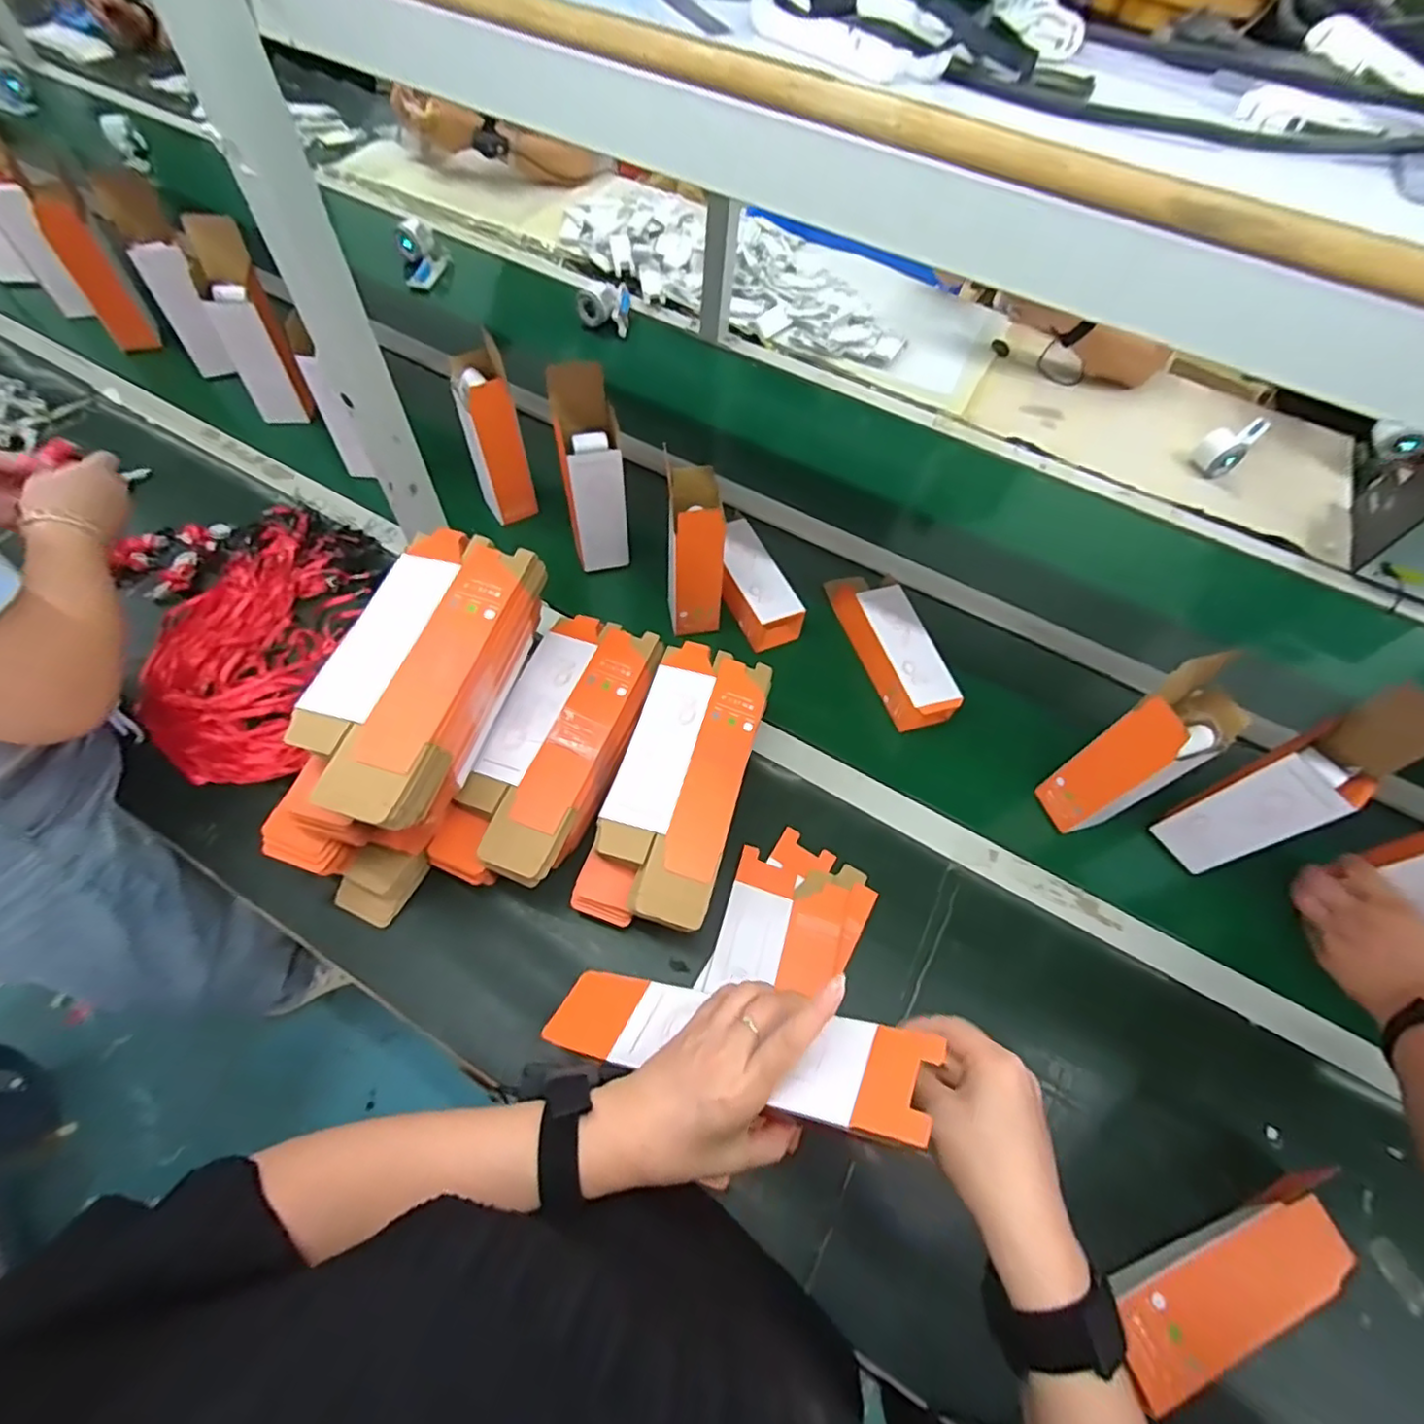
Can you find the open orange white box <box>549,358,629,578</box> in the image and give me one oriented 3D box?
[{"bbox_3d":[-0.145,-0.288,0.759,0.079,0.218,0.088,-6,59,-5],"label":"open orange white box"}]

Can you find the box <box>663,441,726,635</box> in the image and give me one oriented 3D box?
[{"bbox_3d":[-0.022,-0.182,0.730,0.062,0.189,0.077,-5,59,-4],"label":"box"}]

